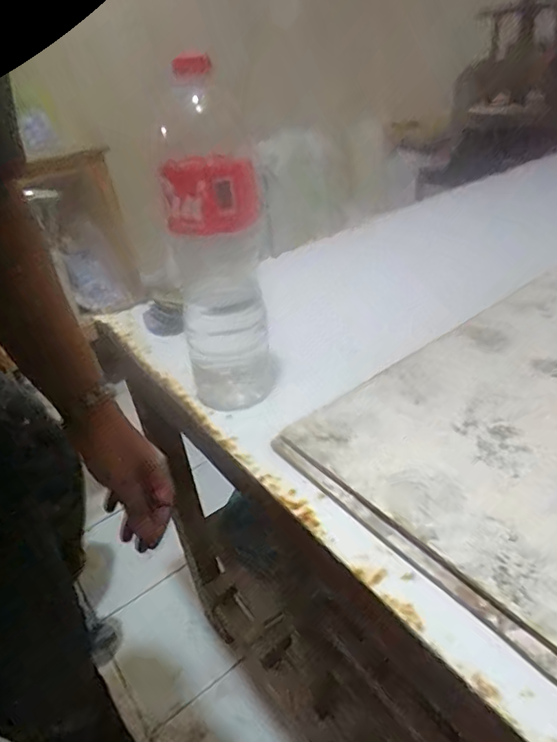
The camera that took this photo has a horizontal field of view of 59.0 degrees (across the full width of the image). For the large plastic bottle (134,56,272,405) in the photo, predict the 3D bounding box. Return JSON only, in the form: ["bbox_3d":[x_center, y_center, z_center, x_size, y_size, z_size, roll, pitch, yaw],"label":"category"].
[{"bbox_3d":[-0.058,-0.100,0.464,0.086,0.291,0.085,13,38,25],"label":"large plastic bottle"}]

